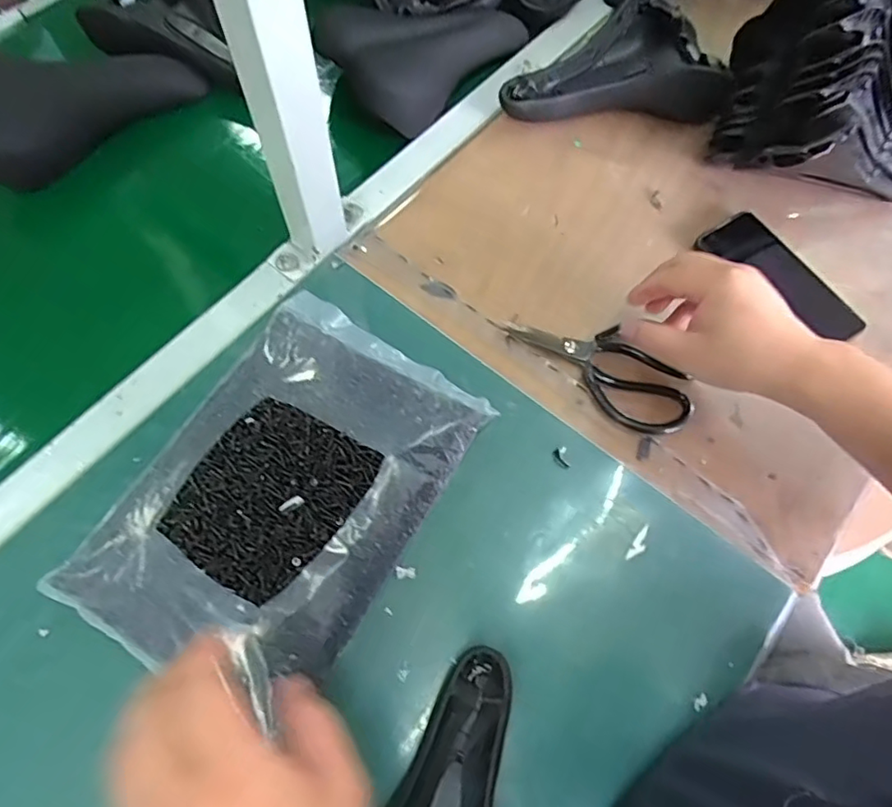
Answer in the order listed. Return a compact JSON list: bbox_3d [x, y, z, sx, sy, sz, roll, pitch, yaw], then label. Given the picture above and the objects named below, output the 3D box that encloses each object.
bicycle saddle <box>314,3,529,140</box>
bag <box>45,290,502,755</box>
[{"bbox_3d":[-0.006,-0.396,0.626,0.243,0.079,0.138,-32,72,-15],"label":"bicycle saddle"},{"bbox_3d":[-0.121,0.061,0.440,0.205,0.035,0.298,31,69,10],"label":"bag"}]

